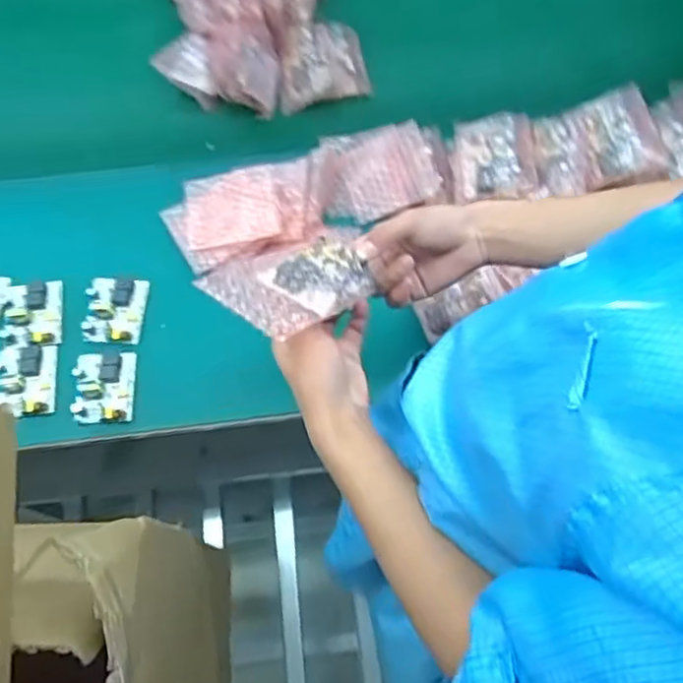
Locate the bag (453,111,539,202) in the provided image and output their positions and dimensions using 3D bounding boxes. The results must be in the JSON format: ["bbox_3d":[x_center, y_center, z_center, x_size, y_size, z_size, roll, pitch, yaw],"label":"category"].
[{"bbox_3d":[0.182,-0.217,0.784,0.089,0.036,0.104,-4,69,-2],"label":"bag"}]

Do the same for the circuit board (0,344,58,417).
[{"bbox_3d":[-0.352,0.041,0.737,0.063,0.014,0.082,-9,69,-4],"label":"circuit board"}]

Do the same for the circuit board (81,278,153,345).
[{"bbox_3d":[-0.263,-0.037,0.767,0.068,0.014,0.078,5,69,1],"label":"circuit board"}]

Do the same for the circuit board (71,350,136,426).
[{"bbox_3d":[-0.264,0.051,0.738,0.064,0.013,0.079,-4,69,-2],"label":"circuit board"}]

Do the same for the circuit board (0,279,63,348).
[{"bbox_3d":[-0.357,-0.031,0.768,0.066,0.025,0.075,-1,69,-1],"label":"circuit board"}]

